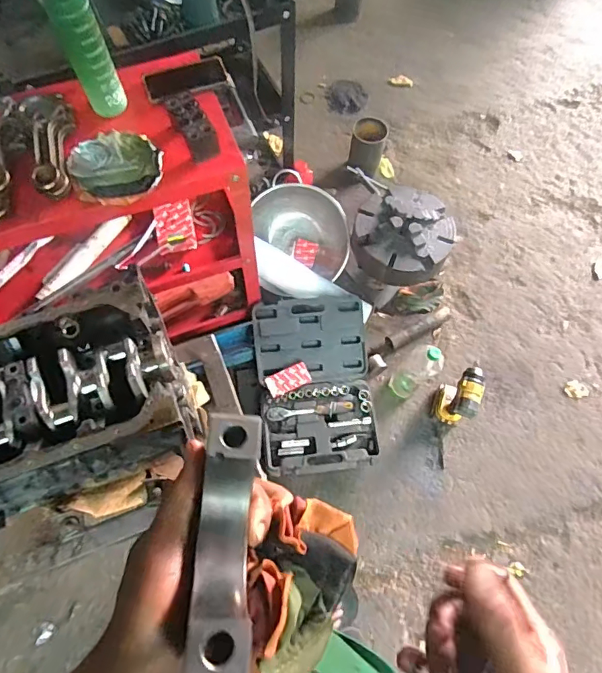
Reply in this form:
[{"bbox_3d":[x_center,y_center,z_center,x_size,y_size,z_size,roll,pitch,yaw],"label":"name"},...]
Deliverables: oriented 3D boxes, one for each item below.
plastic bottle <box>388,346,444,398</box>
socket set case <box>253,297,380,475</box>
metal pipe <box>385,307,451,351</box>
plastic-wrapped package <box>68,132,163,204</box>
[{"bbox_3d":[0.318,0.102,1.340,0.096,0.295,0.084,36,70,13],"label":"plastic bottle"},{"bbox_3d":[0.041,0.136,1.391,0.335,0.122,0.483,-4,67,-3],"label":"socket set case"},{"bbox_3d":[0.387,-0.032,1.558,0.250,0.042,0.048,-28,70,-13],"label":"metal pipe"},{"bbox_3d":[-0.341,-0.316,0.884,0.162,0.026,0.149,-38,73,-16],"label":"plastic-wrapped package"}]

